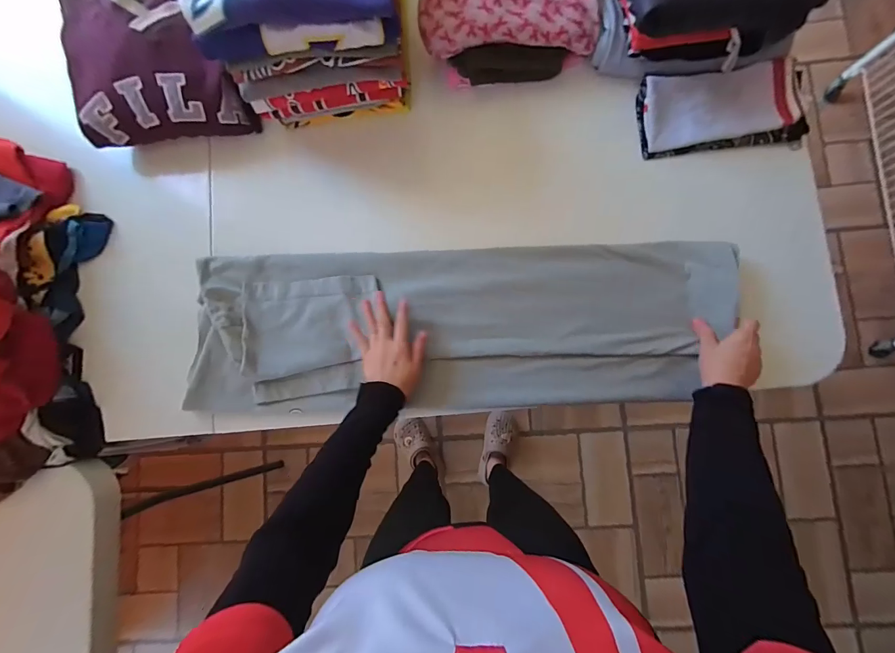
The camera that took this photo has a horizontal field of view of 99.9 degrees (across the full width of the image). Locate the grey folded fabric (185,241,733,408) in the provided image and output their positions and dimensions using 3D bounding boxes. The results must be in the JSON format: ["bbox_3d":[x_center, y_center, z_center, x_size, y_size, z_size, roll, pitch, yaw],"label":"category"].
[{"bbox_3d":[0.007,0.002,0.546,0.727,0.055,0.226,-1,89,3],"label":"grey folded fabric"}]

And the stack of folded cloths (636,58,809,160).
[{"bbox_3d":[0.394,-0.314,0.541,0.214,0.039,0.107,-5,84,3],"label":"stack of folded cloths"}]

